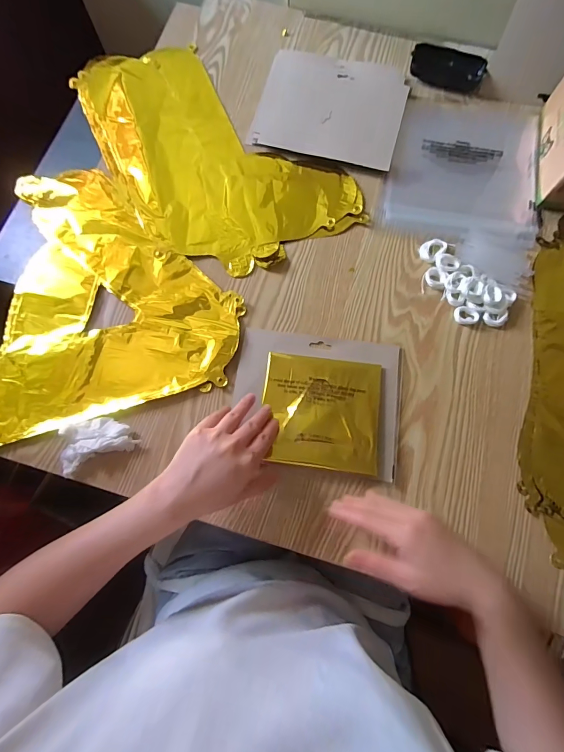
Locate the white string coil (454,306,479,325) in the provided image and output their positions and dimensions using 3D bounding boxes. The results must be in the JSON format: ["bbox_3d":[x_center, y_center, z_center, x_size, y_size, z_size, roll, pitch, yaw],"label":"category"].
[{"bbox_3d":[0.229,-0.075,0.464,0.029,0.005,0.024,19,75,6],"label":"white string coil"}]

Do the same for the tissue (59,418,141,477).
[{"bbox_3d":[-0.213,0.073,0.423,0.082,0.020,0.050,-23,75,-6],"label":"tissue"}]

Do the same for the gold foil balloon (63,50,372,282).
[{"bbox_3d":[-0.118,-0.317,0.535,0.236,0.017,0.441,-43,78,-11],"label":"gold foil balloon"}]

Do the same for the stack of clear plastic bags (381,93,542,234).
[{"bbox_3d":[0.259,-0.306,0.539,0.207,0.013,0.251,9,74,3],"label":"stack of clear plastic bags"}]

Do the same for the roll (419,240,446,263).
[{"bbox_3d":[0.197,-0.166,0.490,0.027,0.010,0.035,42,79,11],"label":"roll"}]

